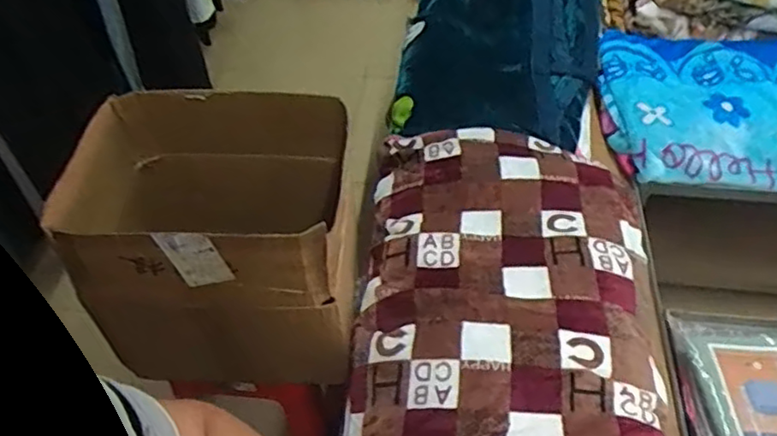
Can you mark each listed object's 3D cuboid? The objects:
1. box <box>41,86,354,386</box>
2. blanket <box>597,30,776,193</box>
[{"bbox_3d":[-0.306,0.019,1.073,0.454,0.330,0.381,-2,49,-1],"label":"box"},{"bbox_3d":[0.867,-0.276,1.480,0.665,0.093,0.475,4,50,4],"label":"blanket"}]

